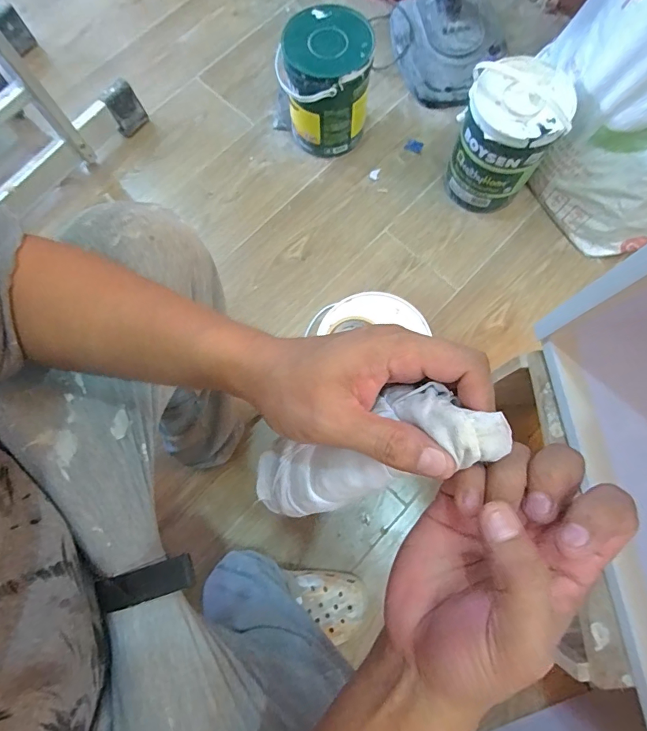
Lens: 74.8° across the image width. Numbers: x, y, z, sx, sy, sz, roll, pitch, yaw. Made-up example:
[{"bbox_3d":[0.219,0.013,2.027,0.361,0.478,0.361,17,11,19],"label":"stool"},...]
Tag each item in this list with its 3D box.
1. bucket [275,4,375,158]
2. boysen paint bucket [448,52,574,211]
[{"bbox_3d":[0.001,-0.569,0.872,0.172,0.208,0.167,0,76,1],"label":"bucket"},{"bbox_3d":[0.343,-0.437,0.830,0.168,0.218,0.171,0,76,1],"label":"boysen paint bucket"}]

